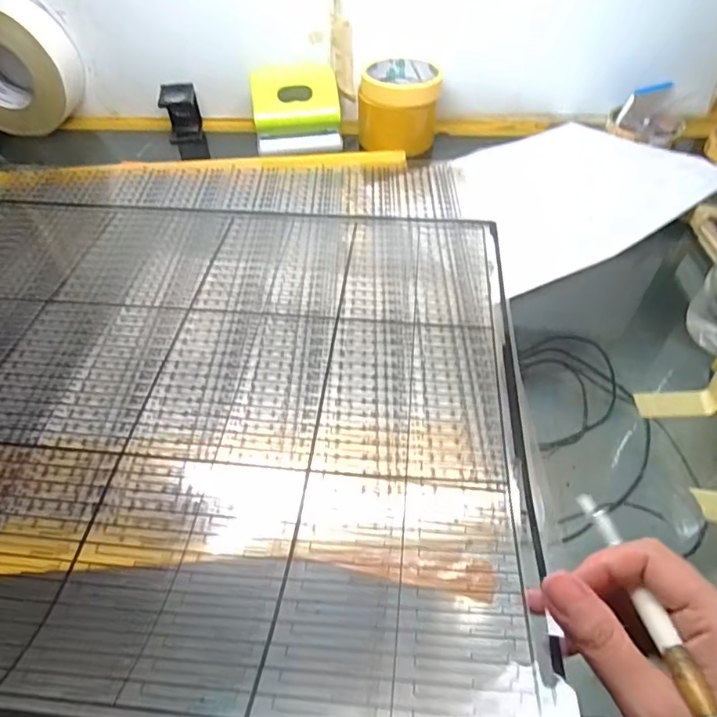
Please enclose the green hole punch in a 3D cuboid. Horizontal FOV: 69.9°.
[{"bbox_3d":[-0.071,-0.286,0.591,0.097,0.092,0.027,-8,15,-8],"label":"green hole punch"}]

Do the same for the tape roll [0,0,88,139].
[{"bbox_3d":[-0.410,-0.343,0.608,0.143,0.137,0.060,1,48,3],"label":"tape roll"}]

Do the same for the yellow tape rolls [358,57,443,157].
[{"bbox_3d":[0.051,-0.297,0.600,0.088,0.071,0.082,13,50,13],"label":"yellow tape rolls"}]

